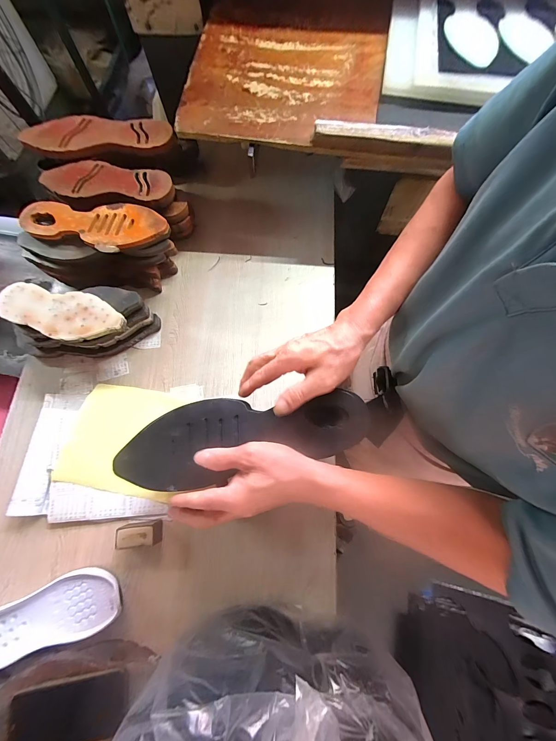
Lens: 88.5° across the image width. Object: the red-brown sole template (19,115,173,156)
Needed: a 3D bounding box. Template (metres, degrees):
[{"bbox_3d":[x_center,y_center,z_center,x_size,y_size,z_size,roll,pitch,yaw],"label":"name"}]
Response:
[{"bbox_3d":[-0.391,-0.516,0.621,0.323,0.016,0.097,-1,73,1],"label":"red-brown sole template"}]

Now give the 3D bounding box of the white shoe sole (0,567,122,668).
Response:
[{"bbox_3d":[-0.387,0.408,0.477,0.262,0.044,0.094,-16,74,-4],"label":"white shoe sole"}]

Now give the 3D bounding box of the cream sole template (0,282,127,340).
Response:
[{"bbox_3d":[-0.411,-0.109,0.534,0.249,0.008,0.092,11,74,4],"label":"cream sole template"}]

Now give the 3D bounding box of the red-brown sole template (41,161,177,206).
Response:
[{"bbox_3d":[-0.360,-0.399,0.597,0.285,0.024,0.090,8,74,3],"label":"red-brown sole template"}]

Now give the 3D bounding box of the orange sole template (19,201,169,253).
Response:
[{"bbox_3d":[-0.368,-0.287,0.564,0.298,0.018,0.100,5,73,2],"label":"orange sole template"}]

